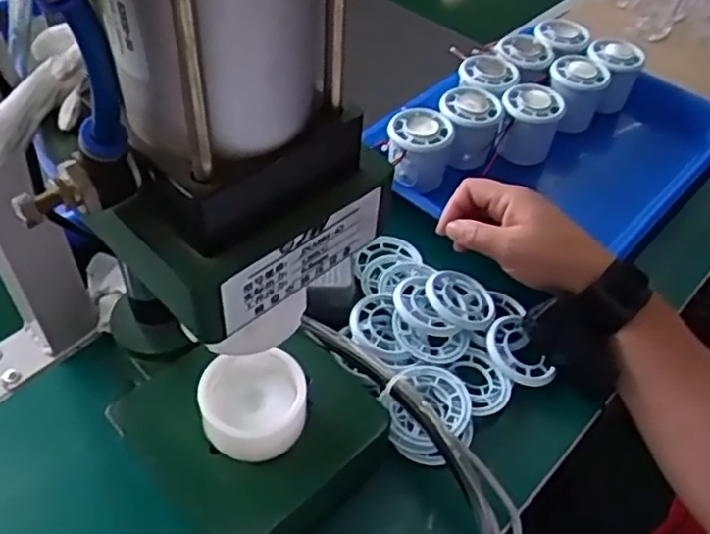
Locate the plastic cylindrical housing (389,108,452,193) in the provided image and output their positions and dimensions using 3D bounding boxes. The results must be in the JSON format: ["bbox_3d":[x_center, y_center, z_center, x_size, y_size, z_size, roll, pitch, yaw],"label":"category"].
[{"bbox_3d":[0.058,-0.103,0.620,0.053,0.064,0.050,1,48,-2],"label":"plastic cylindrical housing"}]

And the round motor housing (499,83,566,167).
[{"bbox_3d":[0.167,-0.136,0.662,0.054,0.063,0.058,1,48,-2],"label":"round motor housing"}]

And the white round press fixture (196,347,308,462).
[{"bbox_3d":[-0.059,0.079,0.407,0.060,0.032,0.063,1,48,-2],"label":"white round press fixture"}]

